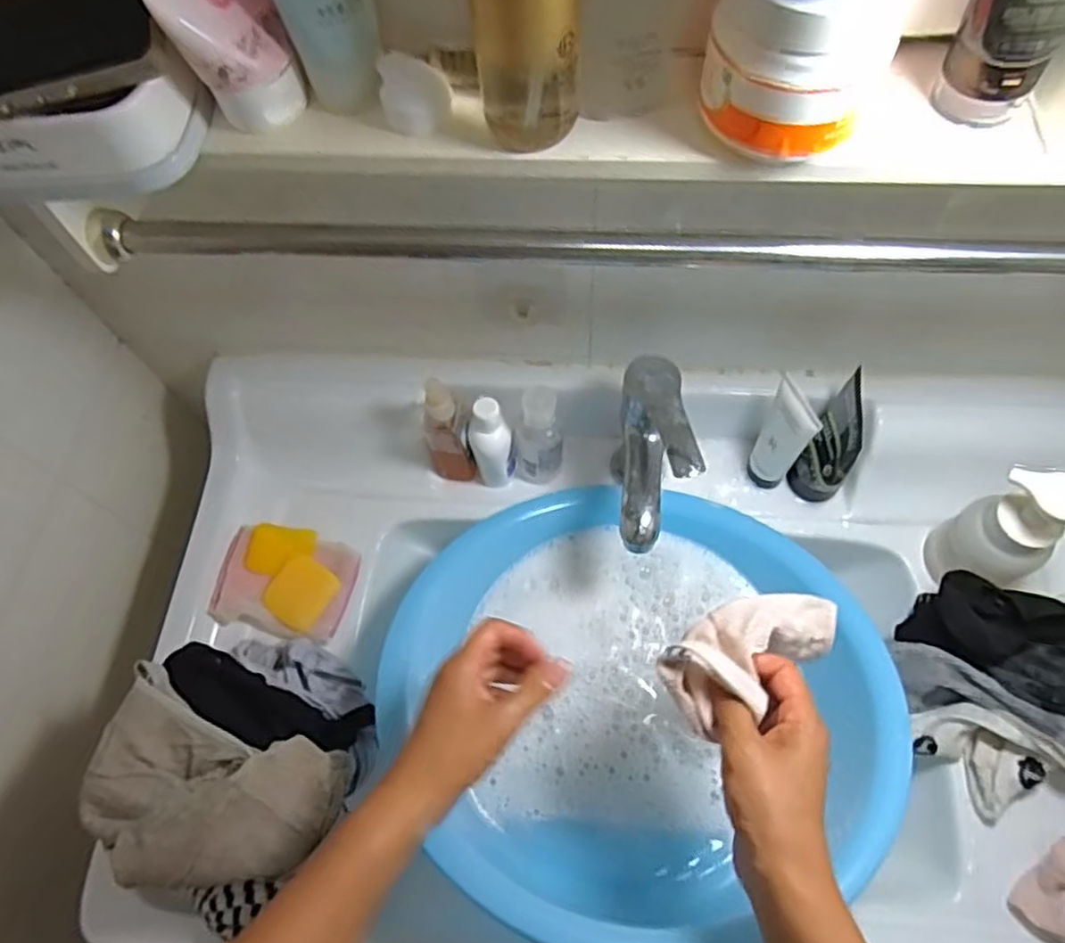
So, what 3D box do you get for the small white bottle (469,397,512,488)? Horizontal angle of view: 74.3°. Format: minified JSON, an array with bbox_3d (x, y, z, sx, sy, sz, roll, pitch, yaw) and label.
[{"bbox_3d":[-0.037,-0.022,0.628,0.034,0.103,0.037,-1,65,3],"label":"small white bottle"}]

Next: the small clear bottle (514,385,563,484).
[{"bbox_3d":[0.005,-0.031,0.618,0.045,0.111,0.039,-5,65,1],"label":"small clear bottle"}]

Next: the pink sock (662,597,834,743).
[{"bbox_3d":[0.139,0.110,0.433,0.127,0.039,0.059,-16,64,-24],"label":"pink sock"}]

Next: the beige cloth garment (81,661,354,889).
[{"bbox_3d":[-0.222,0.213,0.465,0.176,0.047,0.115,18,67,11],"label":"beige cloth garment"}]

